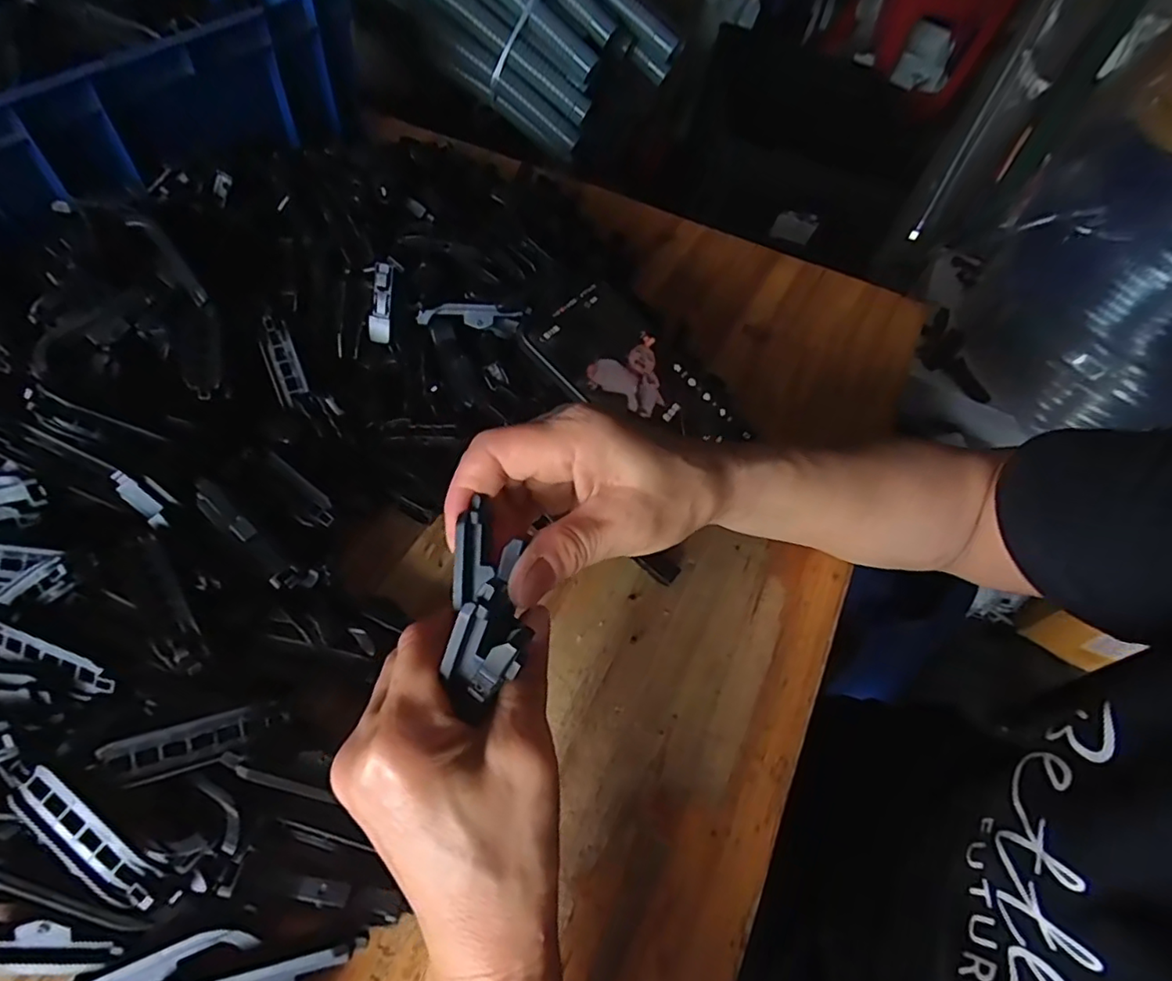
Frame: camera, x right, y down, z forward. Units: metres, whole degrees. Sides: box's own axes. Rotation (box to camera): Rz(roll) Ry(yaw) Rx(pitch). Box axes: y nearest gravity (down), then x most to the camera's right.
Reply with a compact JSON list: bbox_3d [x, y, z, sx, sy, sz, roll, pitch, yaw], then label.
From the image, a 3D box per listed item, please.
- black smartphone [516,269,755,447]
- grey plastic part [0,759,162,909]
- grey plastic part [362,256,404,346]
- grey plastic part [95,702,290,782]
[{"bbox_3d":[0.035,-0.074,0.378,0.152,0.014,0.093,44,61,-1],"label":"black smartphone"},{"bbox_3d":[-0.190,0.127,0.220,0.074,0.008,0.017,41,60,2],"label":"grey plastic part"},{"bbox_3d":[-0.133,-0.123,0.382,0.024,0.052,0.004,14,16,5],"label":"grey plastic part"},{"bbox_3d":[-0.158,0.101,0.240,0.061,0.013,0.015,-16,58,-16],"label":"grey plastic part"}]

